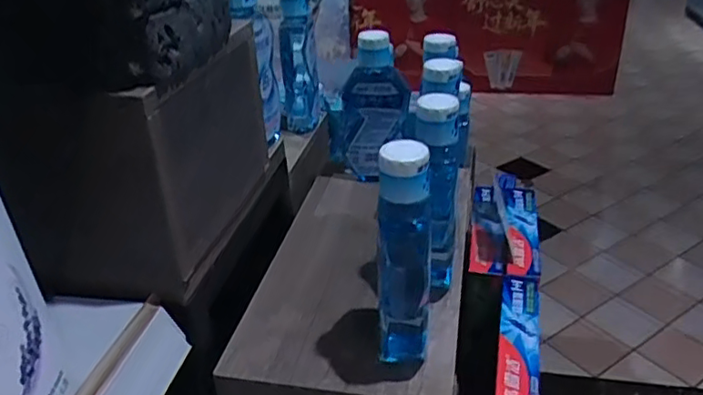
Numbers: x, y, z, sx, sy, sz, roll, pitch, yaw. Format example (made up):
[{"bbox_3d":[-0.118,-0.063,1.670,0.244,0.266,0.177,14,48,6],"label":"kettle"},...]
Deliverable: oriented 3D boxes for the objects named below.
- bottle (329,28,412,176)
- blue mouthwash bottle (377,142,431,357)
[{"bbox_3d":[0.020,-0.118,0.754,0.096,0.185,0.057,-4,30,-2],"label":"bottle"},{"bbox_3d":[0.041,0.051,0.470,0.041,0.190,0.039,1,30,7],"label":"blue mouthwash bottle"}]

